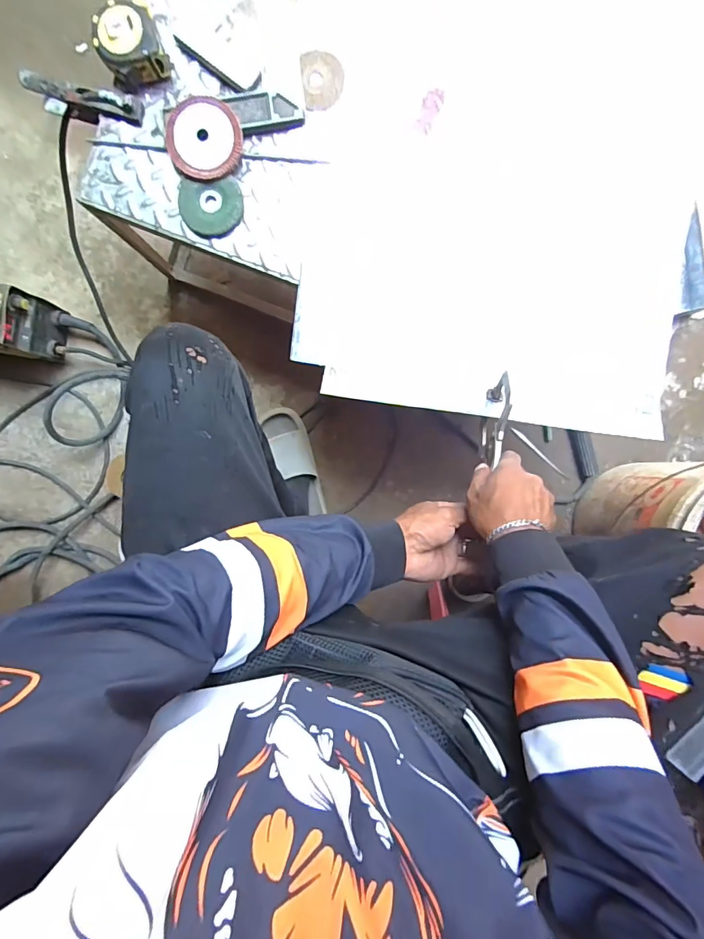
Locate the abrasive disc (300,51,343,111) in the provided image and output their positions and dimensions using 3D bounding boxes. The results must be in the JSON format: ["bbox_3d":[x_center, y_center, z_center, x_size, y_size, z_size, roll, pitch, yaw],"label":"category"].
[{"bbox_3d":[-0.037,-0.509,0.587,0.052,0.004,0.078,-6,94,2],"label":"abrasive disc"}]

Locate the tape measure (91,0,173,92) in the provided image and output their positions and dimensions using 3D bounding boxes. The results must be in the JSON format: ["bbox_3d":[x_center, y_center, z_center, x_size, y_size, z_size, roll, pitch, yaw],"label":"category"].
[{"bbox_3d":[-0.282,-0.539,0.574,0.077,0.045,0.079,-22,93,3],"label":"tape measure"}]

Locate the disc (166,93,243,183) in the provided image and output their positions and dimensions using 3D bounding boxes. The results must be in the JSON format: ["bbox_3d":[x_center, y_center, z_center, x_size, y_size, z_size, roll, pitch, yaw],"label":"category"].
[{"bbox_3d":[-0.189,-0.429,0.585,0.089,0.016,0.102,16,98,-17],"label":"disc"}]

